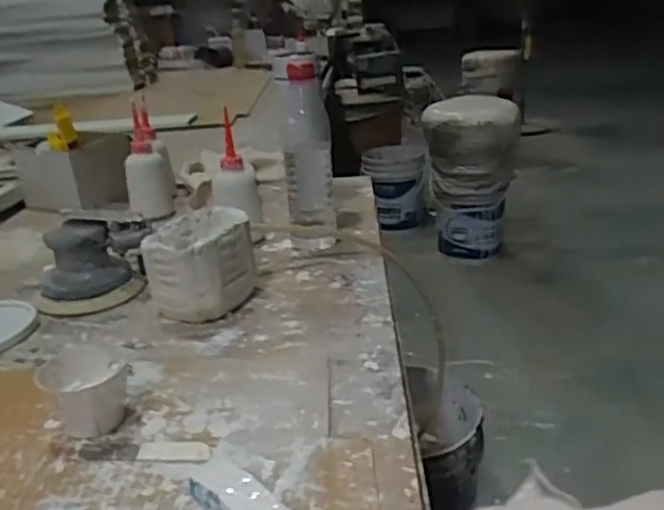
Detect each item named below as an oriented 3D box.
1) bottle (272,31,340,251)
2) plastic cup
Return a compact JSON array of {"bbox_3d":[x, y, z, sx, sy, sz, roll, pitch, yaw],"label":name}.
[{"bbox_3d":[-0.029,-0.116,0.775,0.059,0.226,0.049,-5,21,-2],"label":"bottle"},{"bbox_3d":[-0.183,0.102,0.488,0.056,0.050,0.070,-11,22,-15],"label":"plastic cup"}]

